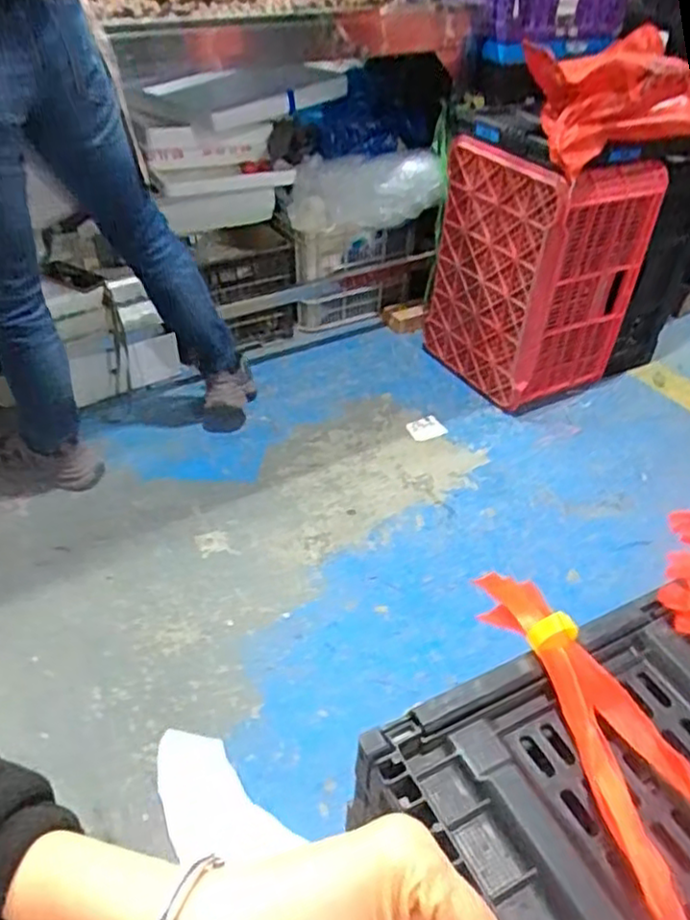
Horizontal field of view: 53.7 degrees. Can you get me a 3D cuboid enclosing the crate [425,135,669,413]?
[{"bbox_3d":[0.491,-0.505,1.825,0.357,0.602,0.418,-17,44,-21],"label":"crate"}]

